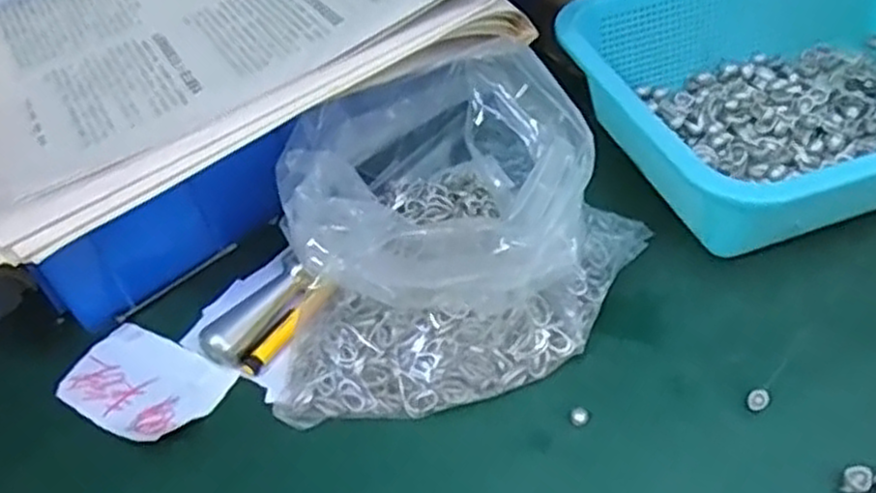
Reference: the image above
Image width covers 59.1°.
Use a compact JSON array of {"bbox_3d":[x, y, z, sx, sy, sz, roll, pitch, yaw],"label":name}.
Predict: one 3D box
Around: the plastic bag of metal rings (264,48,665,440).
[{"bbox_3d":[0.011,-0.007,0.368,0.165,0.095,0.147,-1,46,6],"label":"plastic bag of metal rings"}]

